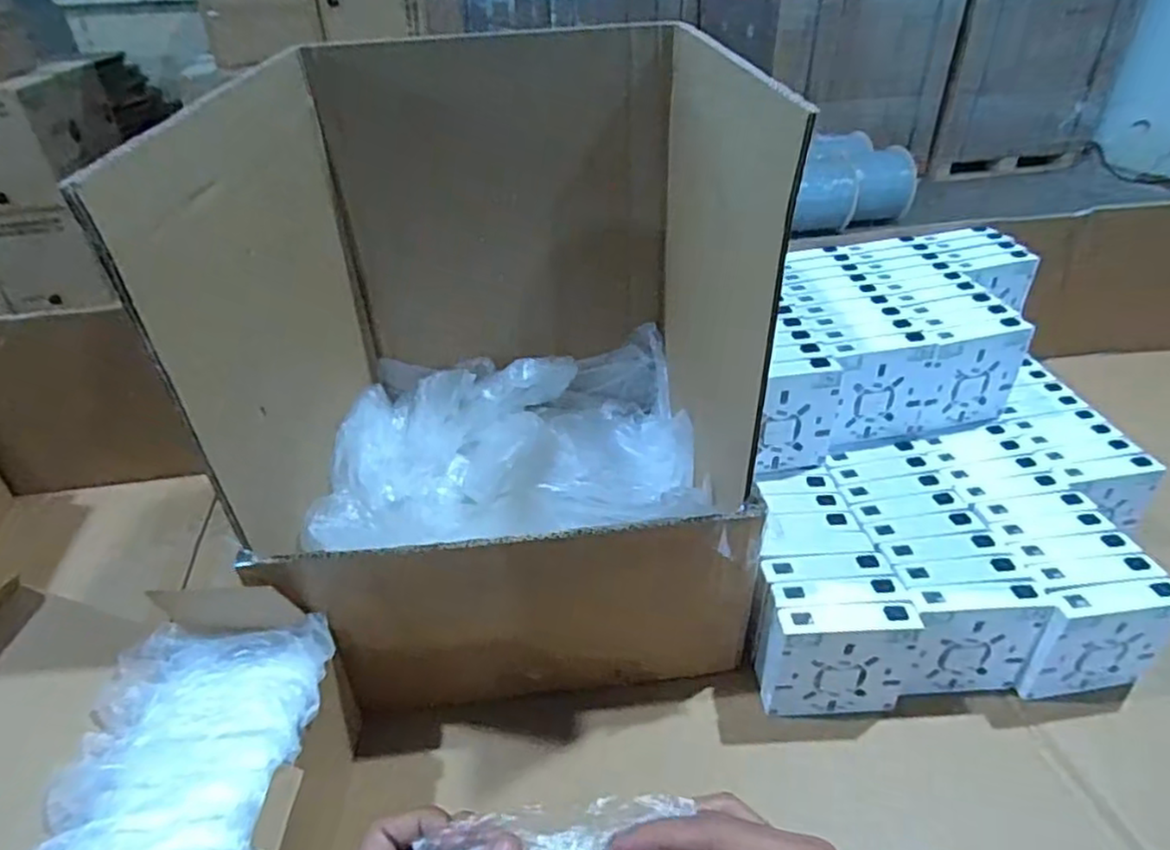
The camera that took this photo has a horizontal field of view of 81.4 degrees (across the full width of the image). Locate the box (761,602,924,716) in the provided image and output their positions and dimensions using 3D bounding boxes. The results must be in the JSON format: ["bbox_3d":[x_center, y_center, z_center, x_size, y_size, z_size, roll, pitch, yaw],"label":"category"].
[{"bbox_3d":[0.164,0.155,0.442,0.092,0.085,0.024,-2,35,-1],"label":"box"}]

